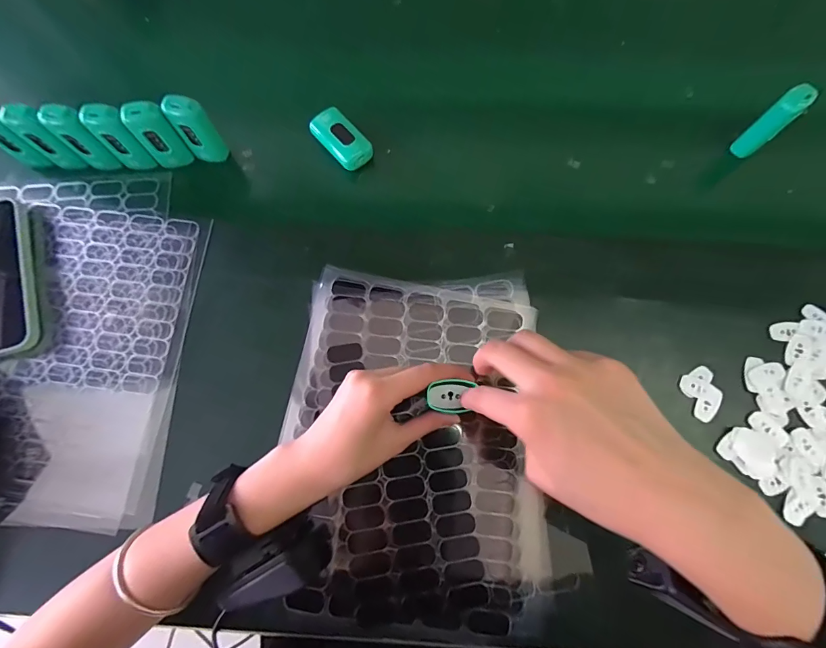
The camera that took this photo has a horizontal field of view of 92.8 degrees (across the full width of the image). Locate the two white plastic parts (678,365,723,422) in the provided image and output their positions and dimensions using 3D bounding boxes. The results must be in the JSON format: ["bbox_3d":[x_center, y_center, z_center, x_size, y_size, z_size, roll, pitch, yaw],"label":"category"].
[{"bbox_3d":[0.255,0.061,0.345,0.028,0.007,0.043,-20,76,-5],"label":"two white plastic parts"}]

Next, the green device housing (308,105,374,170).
[{"bbox_3d":[-0.076,-0.192,0.409,0.038,0.019,0.065,-42,79,-10],"label":"green device housing"}]

